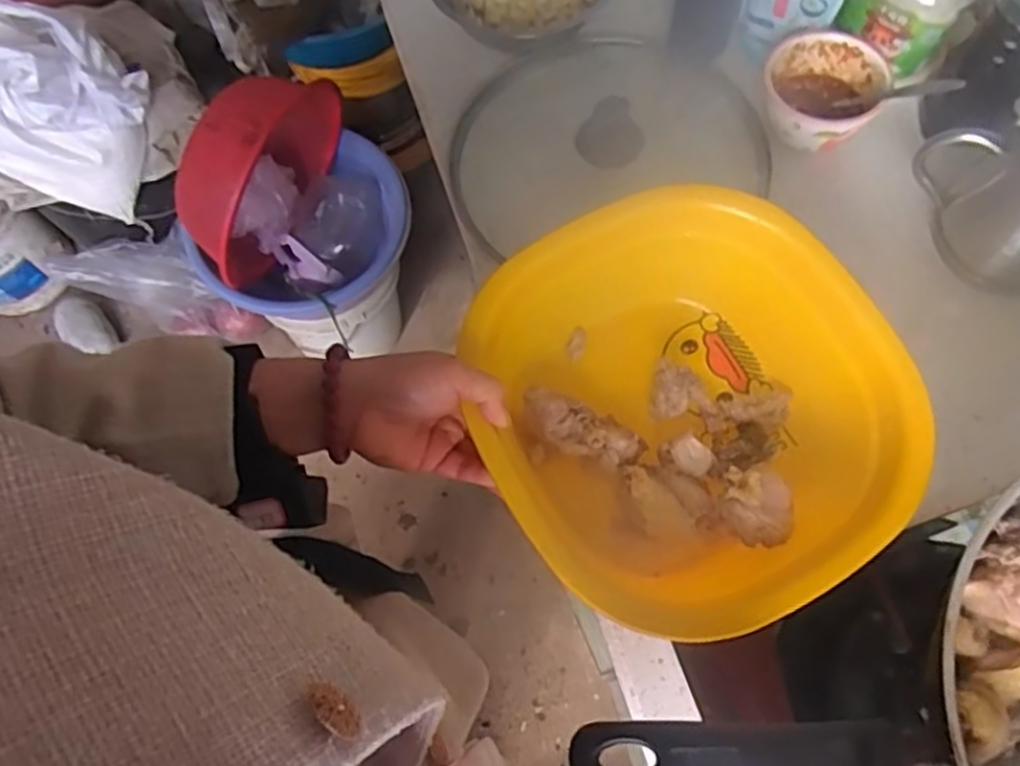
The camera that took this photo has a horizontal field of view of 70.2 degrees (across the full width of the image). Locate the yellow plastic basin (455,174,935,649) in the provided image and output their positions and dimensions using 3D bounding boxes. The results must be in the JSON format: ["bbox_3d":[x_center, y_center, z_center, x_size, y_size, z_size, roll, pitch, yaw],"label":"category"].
[{"bbox_3d":[0.124,0.019,0.498,0.250,0.125,0.264,-29,68,-9],"label":"yellow plastic basin"}]

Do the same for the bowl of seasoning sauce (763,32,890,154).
[{"bbox_3d":[0.299,-0.275,0.701,0.108,0.058,0.117,-1,67,3],"label":"bowl of seasoning sauce"}]

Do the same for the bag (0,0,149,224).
[{"bbox_3d":[-0.763,-0.464,1.169,0.275,0.341,0.262,36,73,16],"label":"bag"}]

